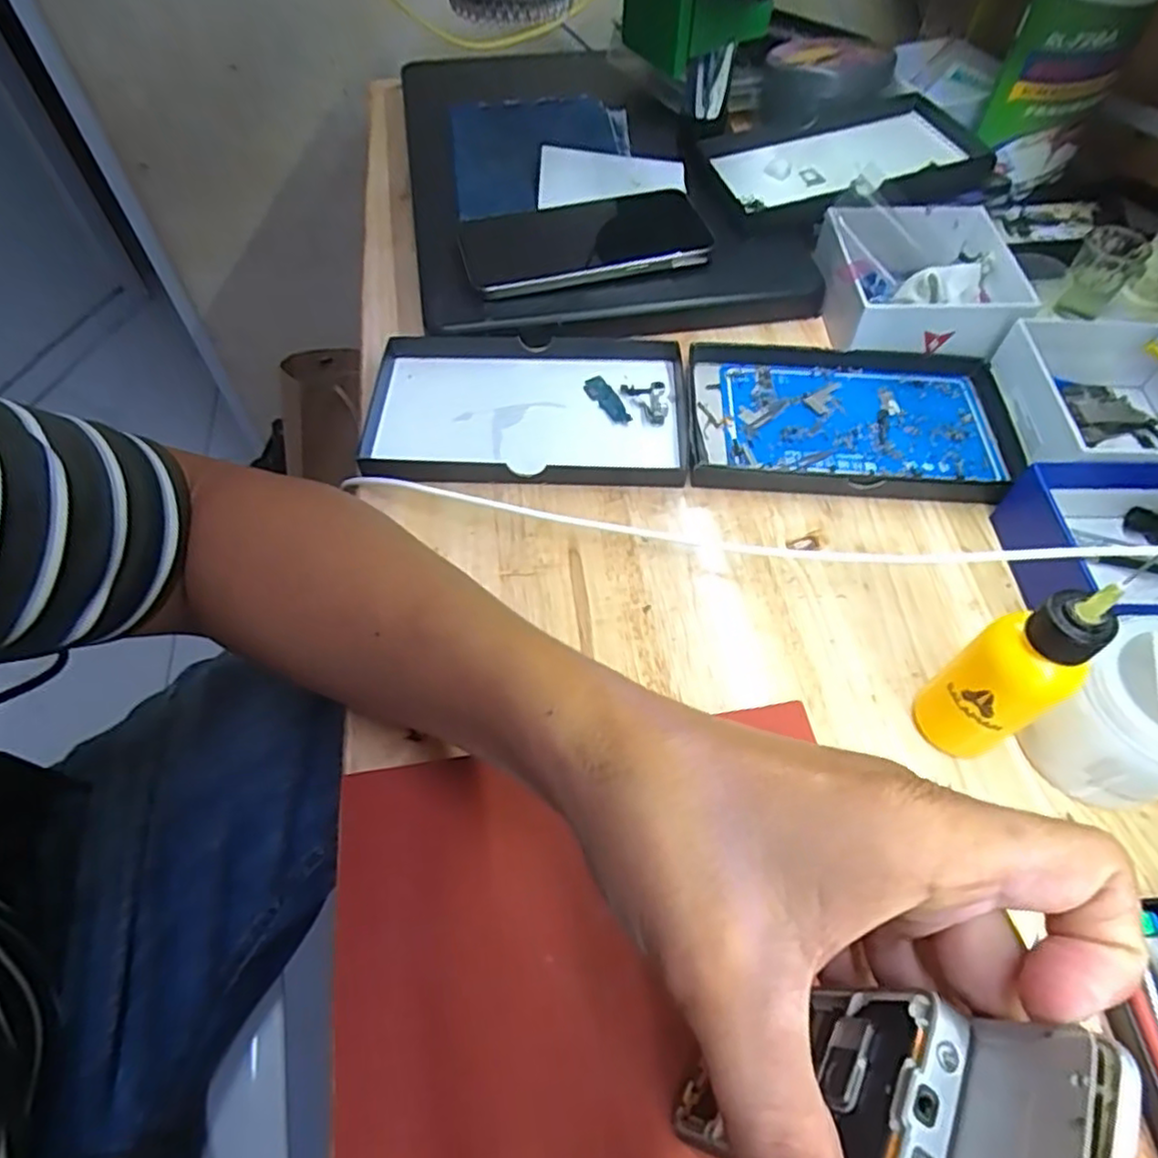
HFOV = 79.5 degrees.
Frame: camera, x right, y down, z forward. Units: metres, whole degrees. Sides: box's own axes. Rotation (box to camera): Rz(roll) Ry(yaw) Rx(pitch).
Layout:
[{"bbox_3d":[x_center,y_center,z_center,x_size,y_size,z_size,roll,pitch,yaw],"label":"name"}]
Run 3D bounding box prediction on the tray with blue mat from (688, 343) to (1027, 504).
[{"bbox_3d":[0.154,-0.091,0.395,0.178,0.018,0.108,4,57,2],"label":"tray with blue mat"}]

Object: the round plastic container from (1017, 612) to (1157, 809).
[{"bbox_3d":[0.215,0.054,0.273,0.058,0.056,0.060,0,57,-1],"label":"round plastic container"}]

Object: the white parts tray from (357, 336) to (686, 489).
[{"bbox_3d":[-0.029,-0.098,0.398,0.173,0.017,0.106,1,57,0],"label":"white parts tray"}]

